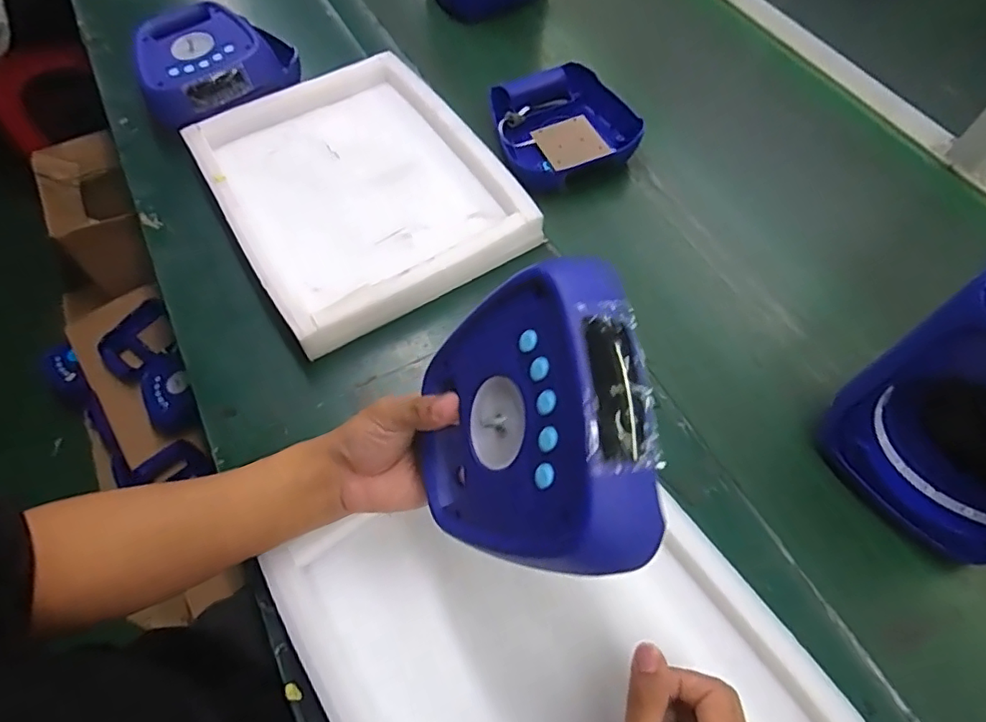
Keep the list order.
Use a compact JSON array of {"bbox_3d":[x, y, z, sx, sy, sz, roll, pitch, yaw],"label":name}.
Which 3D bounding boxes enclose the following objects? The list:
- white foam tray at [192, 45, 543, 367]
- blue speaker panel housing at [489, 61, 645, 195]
[{"bbox_3d":[-0.150,-0.201,0.637,0.283,0.038,0.366,-30,66,-15],"label":"white foam tray"},{"bbox_3d":[0.093,-0.290,0.712,0.173,0.041,0.186,-10,62,-6],"label":"blue speaker panel housing"}]

